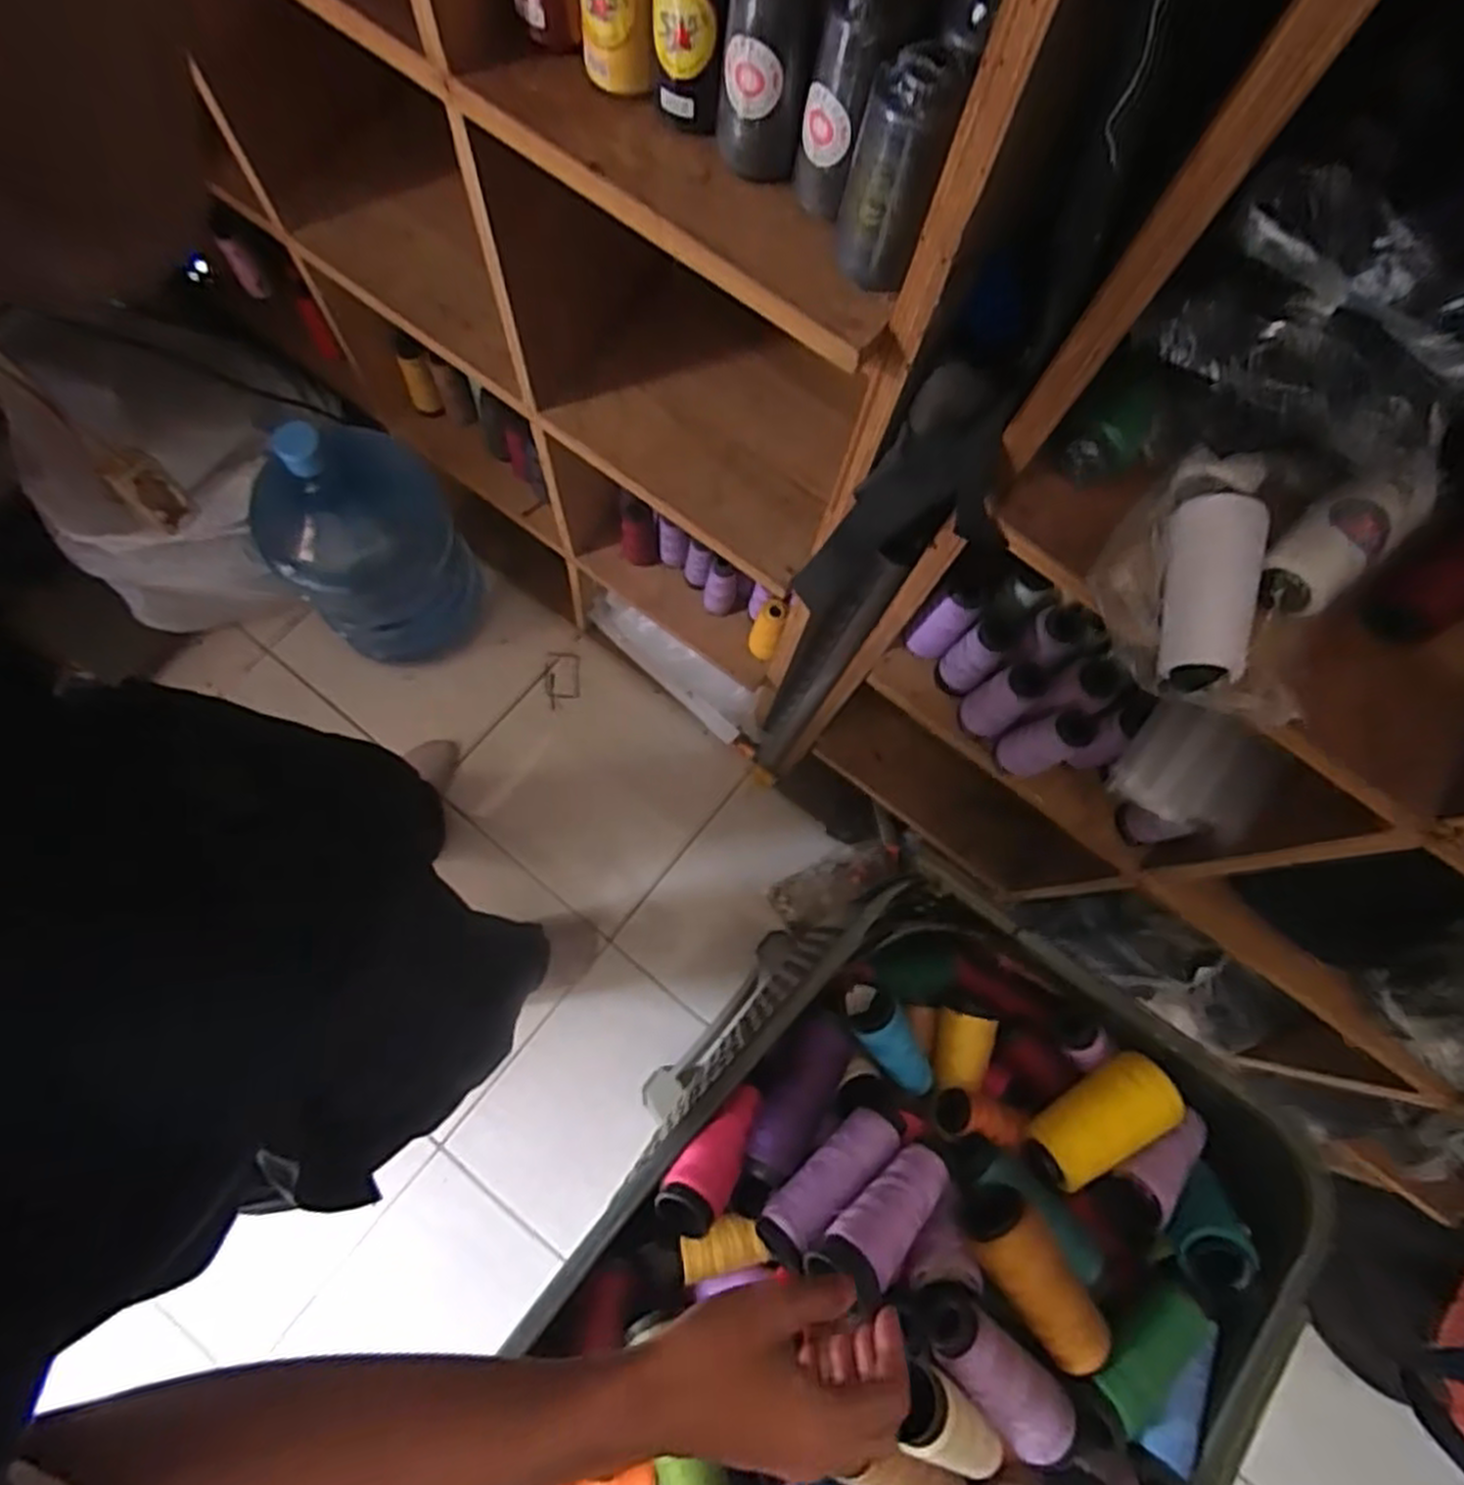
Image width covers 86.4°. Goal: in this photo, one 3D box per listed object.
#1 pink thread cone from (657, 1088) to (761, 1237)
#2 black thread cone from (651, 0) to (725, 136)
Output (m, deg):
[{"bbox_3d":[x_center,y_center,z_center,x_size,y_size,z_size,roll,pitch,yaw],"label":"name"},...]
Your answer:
[{"bbox_3d":[-0.012,0.285,0.541,0.040,0.039,0.099,34,49,9],"label":"pink thread cone"},{"bbox_3d":[-0.025,-0.410,0.438,0.043,0.108,0.037,1,76,-4],"label":"black thread cone"}]

